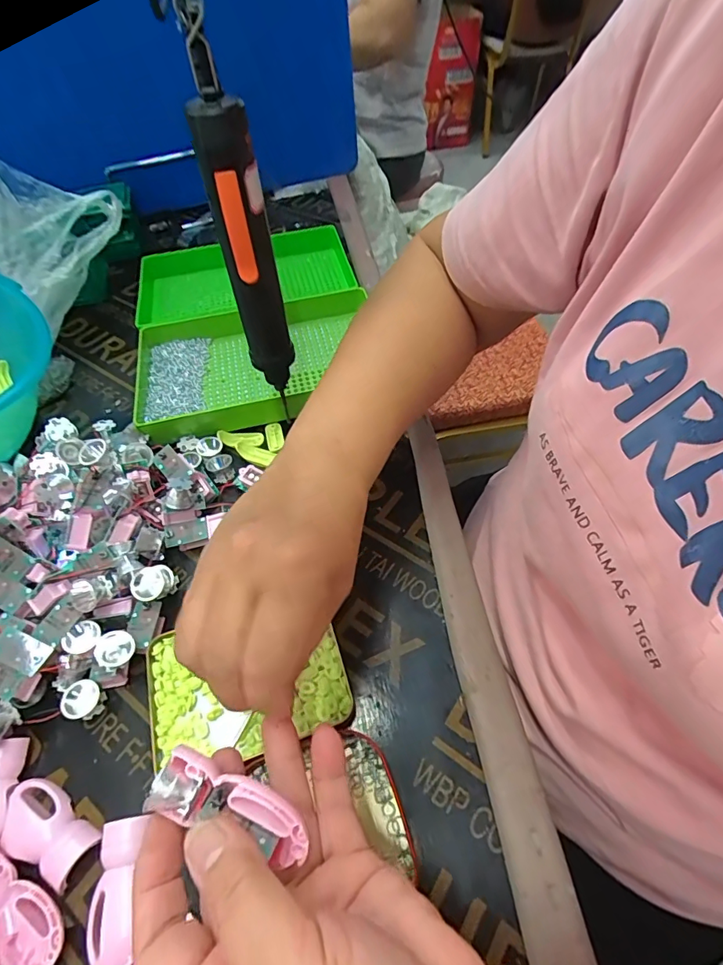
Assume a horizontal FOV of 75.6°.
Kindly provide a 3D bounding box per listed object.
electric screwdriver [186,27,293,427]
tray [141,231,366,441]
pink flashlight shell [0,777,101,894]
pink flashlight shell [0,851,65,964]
[{"bbox_3d":[-0.073,-0.145,0.307,0.033,0.200,0.039,-13,54,-7],"label":"electric screwdriver"},{"bbox_3d":[-0.123,-0.180,0.523,0.251,0.041,0.297,-12,54,-6],"label":"tray"},{"bbox_3d":[-0.185,0.203,0.272,0.060,0.011,0.032,25,59,19],"label":"pink flashlight shell"},{"bbox_3d":[-0.184,0.232,0.248,0.065,0.014,0.033,19,57,16],"label":"pink flashlight shell"}]

